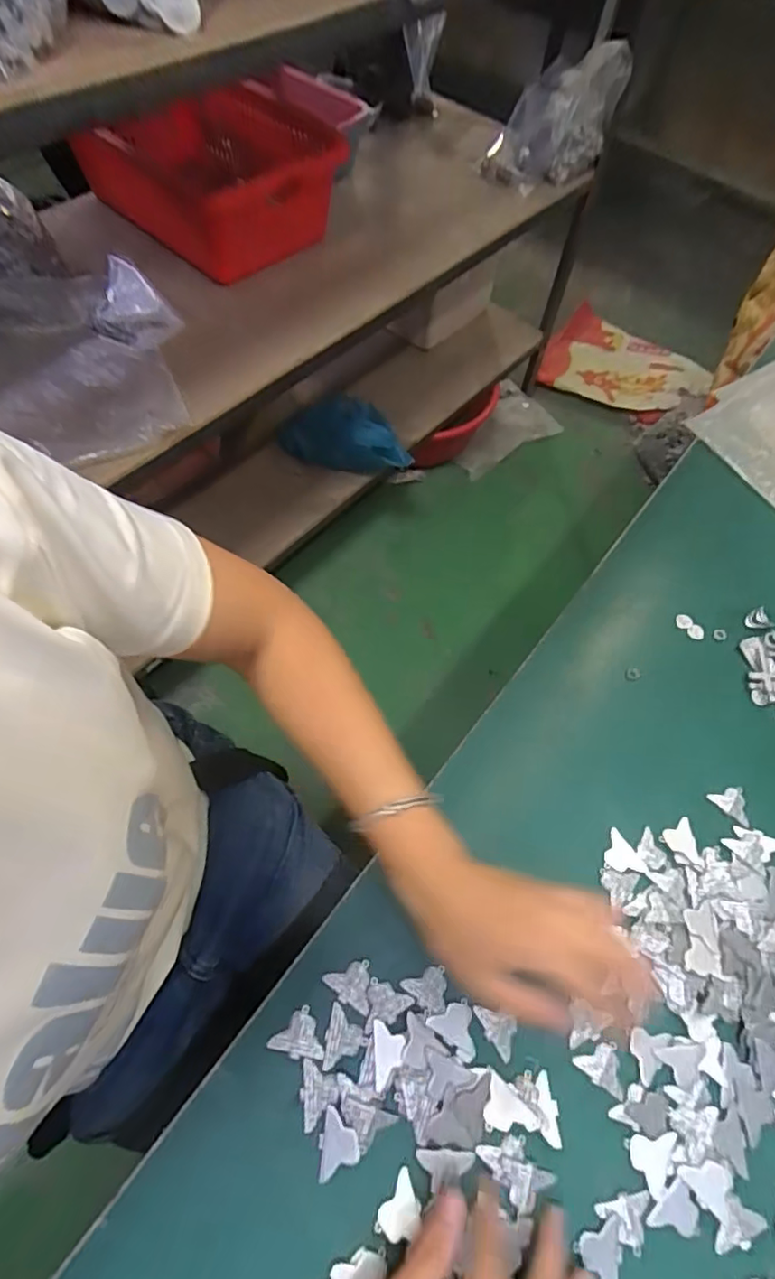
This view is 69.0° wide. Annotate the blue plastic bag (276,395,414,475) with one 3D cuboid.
[{"bbox_3d":[-0.084,-0.457,1.245,0.288,0.112,0.146,13,62,3],"label":"blue plastic bag"}]

